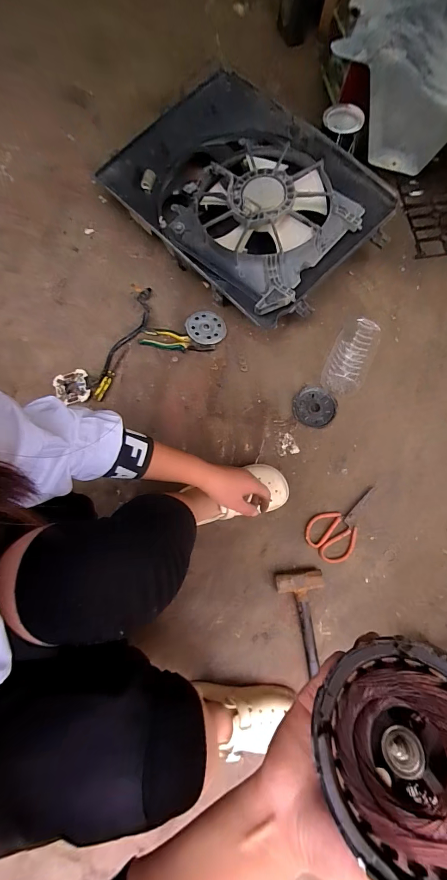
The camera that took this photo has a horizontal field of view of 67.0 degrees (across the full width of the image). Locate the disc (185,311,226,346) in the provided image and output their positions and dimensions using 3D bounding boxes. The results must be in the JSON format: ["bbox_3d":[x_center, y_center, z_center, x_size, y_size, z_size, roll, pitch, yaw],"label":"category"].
[{"bbox_3d":[-0.047,-0.298,0.897,0.101,0.022,0.102,0,76,1],"label":"disc"}]

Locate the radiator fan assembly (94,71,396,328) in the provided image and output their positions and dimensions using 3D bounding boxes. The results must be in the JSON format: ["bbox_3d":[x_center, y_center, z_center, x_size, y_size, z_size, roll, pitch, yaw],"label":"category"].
[{"bbox_3d":[0.058,-0.669,0.906,0.506,0.130,0.680,-44,81,-10],"label":"radiator fan assembly"}]

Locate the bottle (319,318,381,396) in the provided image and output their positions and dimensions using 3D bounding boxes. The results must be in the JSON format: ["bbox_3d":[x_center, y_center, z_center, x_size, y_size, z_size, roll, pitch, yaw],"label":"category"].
[{"bbox_3d":[0.312,-0.202,0.826,0.095,0.098,0.177,25,78,7],"label":"bottle"}]

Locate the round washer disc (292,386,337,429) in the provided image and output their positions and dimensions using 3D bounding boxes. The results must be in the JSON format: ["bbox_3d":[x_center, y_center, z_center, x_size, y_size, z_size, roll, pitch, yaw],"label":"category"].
[{"bbox_3d":[0.229,-0.082,0.845,0.105,0.014,0.100,0,76,1],"label":"round washer disc"}]

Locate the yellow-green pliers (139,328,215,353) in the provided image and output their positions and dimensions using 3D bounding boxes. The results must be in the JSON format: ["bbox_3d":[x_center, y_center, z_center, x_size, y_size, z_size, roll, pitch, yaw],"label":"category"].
[{"bbox_3d":[-0.121,-0.260,0.893,0.193,0.013,0.048,11,77,4],"label":"yellow-green pliers"}]

